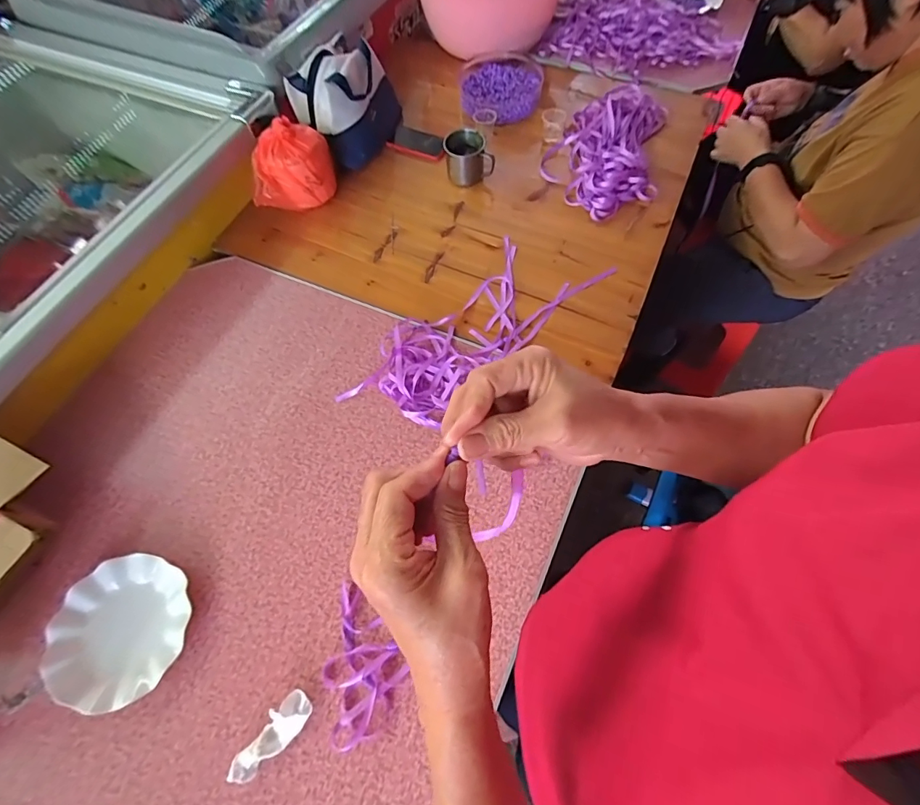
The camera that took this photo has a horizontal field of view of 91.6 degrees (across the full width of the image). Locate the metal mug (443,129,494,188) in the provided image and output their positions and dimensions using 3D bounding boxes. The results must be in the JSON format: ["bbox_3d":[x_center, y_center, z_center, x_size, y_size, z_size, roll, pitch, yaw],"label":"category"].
[{"bbox_3d":[0.019,-0.517,0.958,0.101,0.085,0.078,-4,64,0],"label":"metal mug"}]

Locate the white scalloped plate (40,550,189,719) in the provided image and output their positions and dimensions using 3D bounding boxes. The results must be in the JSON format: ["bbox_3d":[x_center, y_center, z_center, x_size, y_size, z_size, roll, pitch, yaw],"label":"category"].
[{"bbox_3d":[-0.458,0.306,0.608,0.178,0.027,0.179,-1,64,2],"label":"white scalloped plate"}]

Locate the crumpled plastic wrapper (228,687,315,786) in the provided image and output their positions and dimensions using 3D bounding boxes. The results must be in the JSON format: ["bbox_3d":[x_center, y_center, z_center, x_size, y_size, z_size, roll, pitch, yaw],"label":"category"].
[{"bbox_3d":[-0.232,0.411,0.550,0.039,0.021,0.108,41,72,19],"label":"crumpled plastic wrapper"}]

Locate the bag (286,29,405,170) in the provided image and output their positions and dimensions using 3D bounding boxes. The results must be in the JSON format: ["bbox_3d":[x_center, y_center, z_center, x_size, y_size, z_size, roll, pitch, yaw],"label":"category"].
[{"bbox_3d":[-0.253,-0.664,0.992,0.175,0.177,0.233,12,65,8],"label":"bag"}]

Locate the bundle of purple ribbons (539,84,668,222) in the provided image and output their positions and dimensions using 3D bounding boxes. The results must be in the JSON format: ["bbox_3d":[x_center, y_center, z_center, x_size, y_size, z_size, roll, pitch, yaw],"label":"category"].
[{"bbox_3d":[0.314,-0.562,0.972,0.238,0.054,0.395,13,65,8],"label":"bundle of purple ribbons"}]

